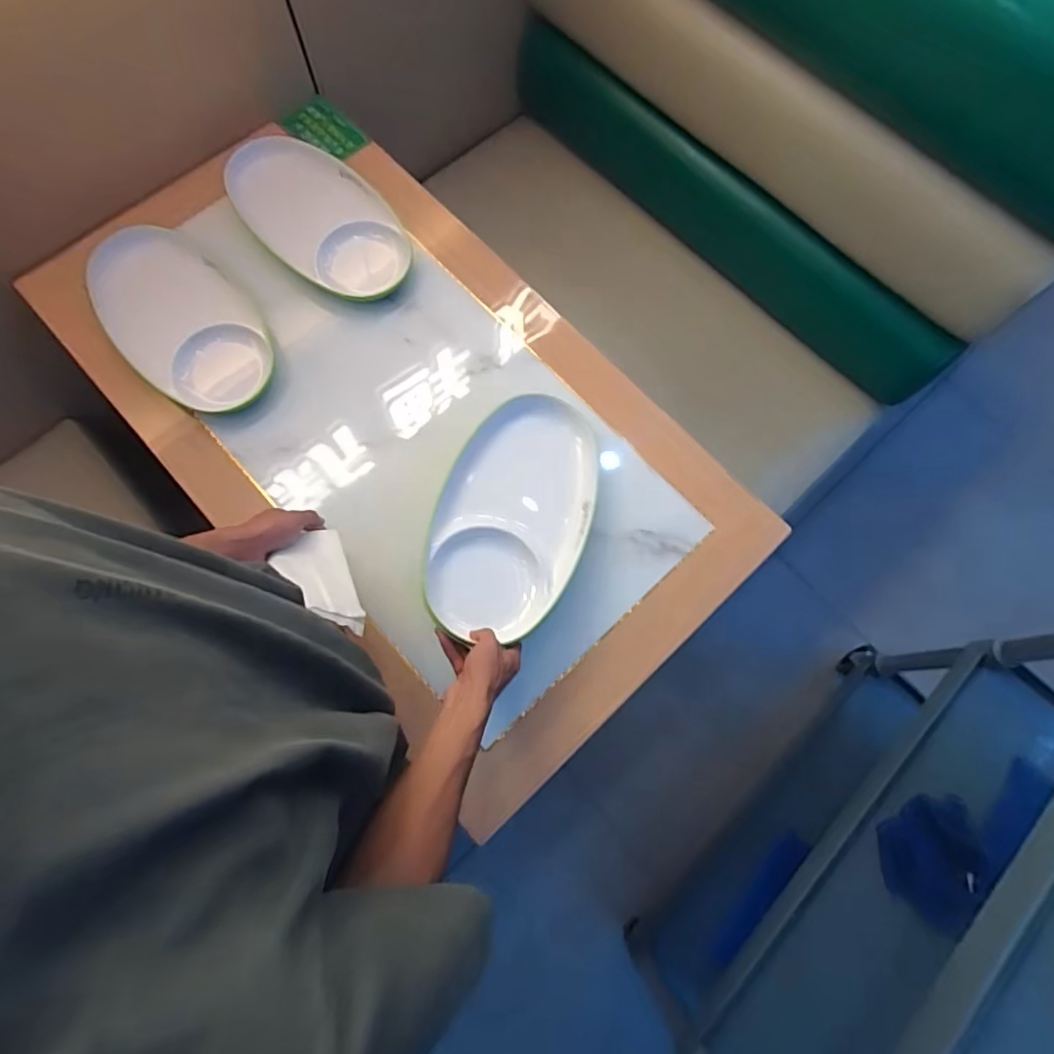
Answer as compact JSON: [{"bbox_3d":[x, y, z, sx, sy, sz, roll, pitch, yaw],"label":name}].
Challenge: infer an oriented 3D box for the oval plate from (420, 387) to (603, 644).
[{"bbox_3d":[-0.016,-0.017,0.739,0.186,0.043,0.336,22,64,4],"label":"oval plate"}]

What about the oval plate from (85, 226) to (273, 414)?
[{"bbox_3d":[-0.510,-0.312,0.846,0.191,0.059,0.320,-42,79,-12],"label":"oval plate"}]

